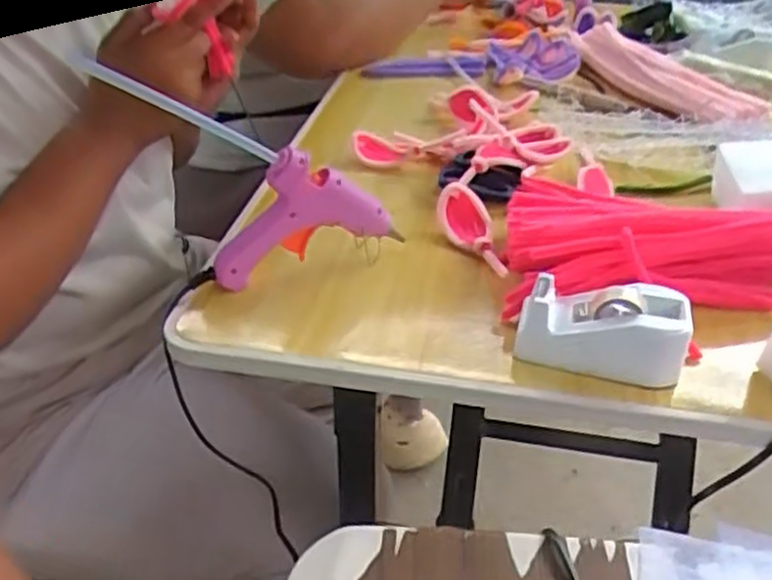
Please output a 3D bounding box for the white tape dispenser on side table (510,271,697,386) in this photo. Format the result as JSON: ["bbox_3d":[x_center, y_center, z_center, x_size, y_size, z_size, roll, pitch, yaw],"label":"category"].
[{"bbox_3d":[0.135,0.023,0.471,0.102,0.044,0.054,7,36,7],"label":"white tape dispenser on side table"}]

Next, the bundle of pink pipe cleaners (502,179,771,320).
[{"bbox_3d":[0.237,-0.024,0.527,0.305,0.066,0.059,0,36,-2],"label":"bundle of pink pipe cleaners"}]

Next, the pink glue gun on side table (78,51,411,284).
[{"bbox_3d":[-0.054,-0.064,0.526,0.141,0.120,0.029,-10,36,-16],"label":"pink glue gun on side table"}]

